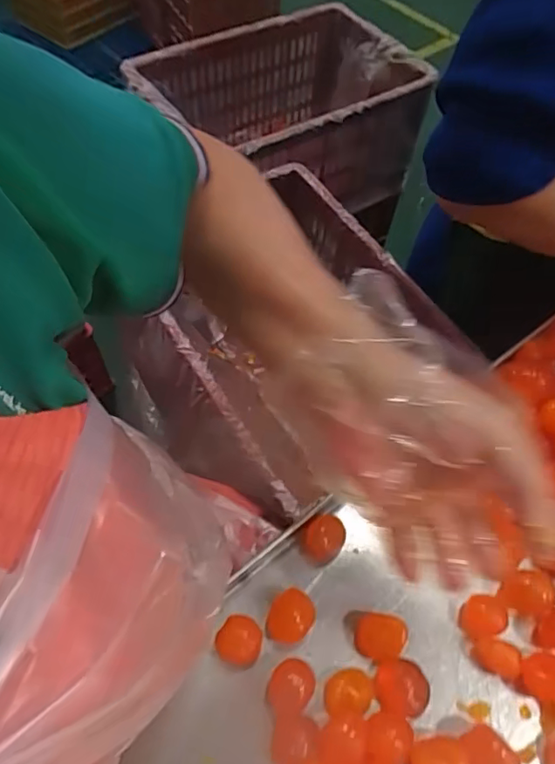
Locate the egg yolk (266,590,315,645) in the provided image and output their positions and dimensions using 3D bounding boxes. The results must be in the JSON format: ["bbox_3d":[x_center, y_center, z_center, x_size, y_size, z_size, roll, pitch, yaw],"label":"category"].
[{"bbox_3d":[0.008,0.160,0.370,0.033,0.016,0.028,-37,67,-20],"label":"egg yolk"}]

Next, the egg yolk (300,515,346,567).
[{"bbox_3d":[0.034,0.115,0.400,0.032,0.019,0.027,-30,64,-17],"label":"egg yolk"}]

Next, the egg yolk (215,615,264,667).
[{"bbox_3d":[-0.024,0.170,0.359,0.028,0.016,0.028,28,63,15],"label":"egg yolk"}]

